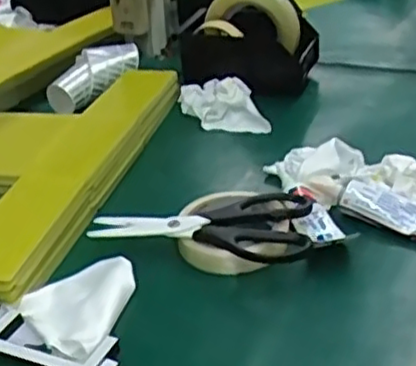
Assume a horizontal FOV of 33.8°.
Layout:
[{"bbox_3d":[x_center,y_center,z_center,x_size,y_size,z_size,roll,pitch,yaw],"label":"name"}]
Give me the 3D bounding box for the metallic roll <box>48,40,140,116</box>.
[{"bbox_3d":[-0.153,-0.147,0.897,0.079,0.039,0.147,18,50,32],"label":"metallic roll"}]

